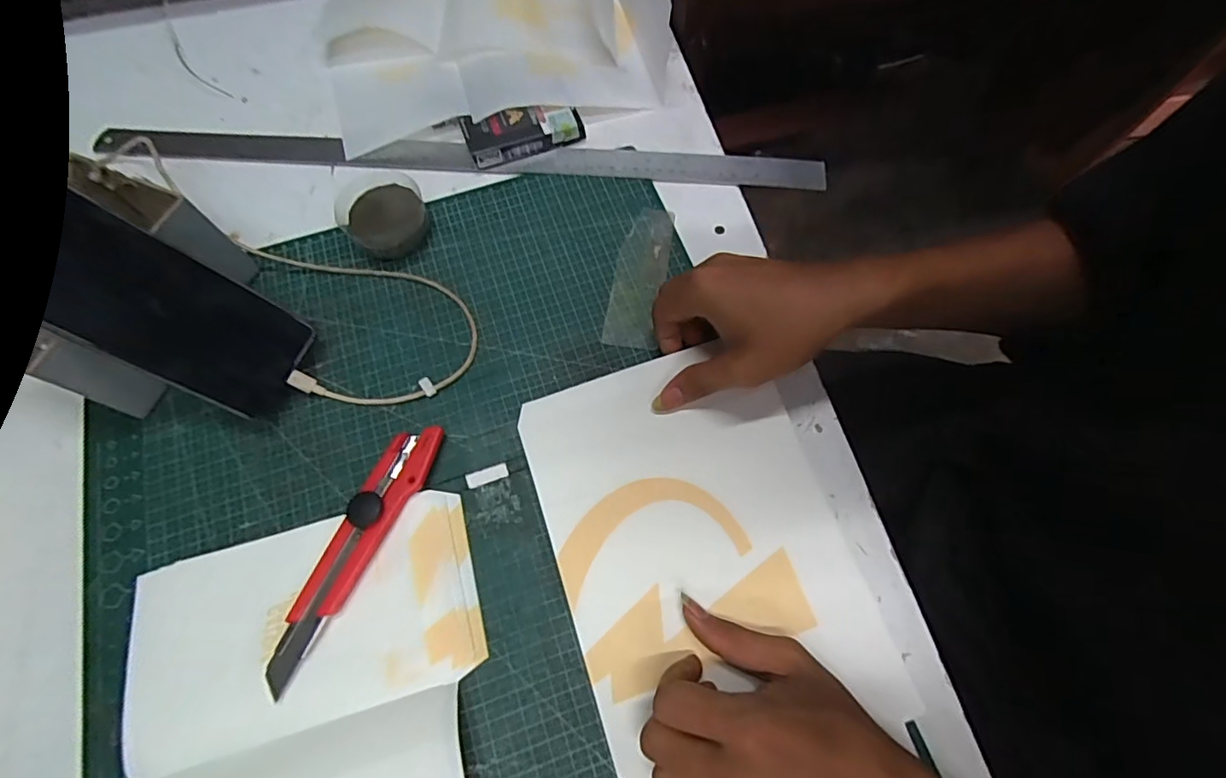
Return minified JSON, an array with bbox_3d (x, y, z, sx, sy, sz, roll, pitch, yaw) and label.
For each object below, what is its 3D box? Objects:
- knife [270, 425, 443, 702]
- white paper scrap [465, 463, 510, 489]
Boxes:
[{"bbox_3d":[-0.159,0.096,0.335,0.029,0.020,0.164,24,71,11],"label":"knife"},{"bbox_3d":[-0.084,0.057,0.360,0.028,0.004,0.011,-17,69,-5],"label":"white paper scrap"}]

